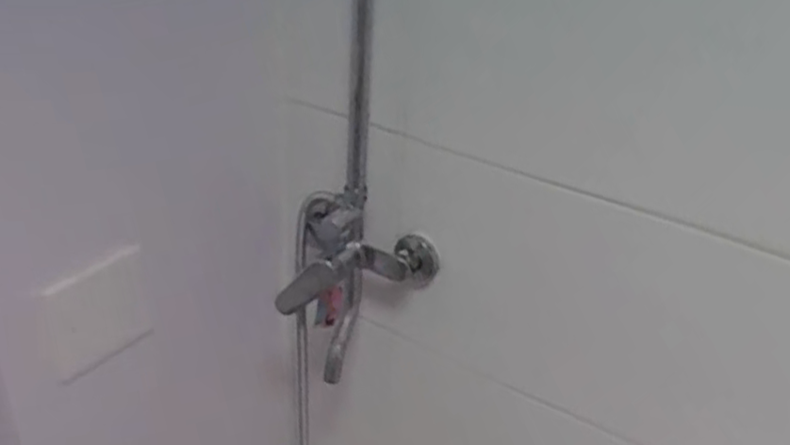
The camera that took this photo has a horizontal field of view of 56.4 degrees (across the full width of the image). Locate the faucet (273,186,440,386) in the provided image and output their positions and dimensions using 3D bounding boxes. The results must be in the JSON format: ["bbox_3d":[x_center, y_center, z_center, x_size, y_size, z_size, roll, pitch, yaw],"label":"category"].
[{"bbox_3d":[-0.046,0.082,1.001,0.197,0.236,0.110,7,30,4],"label":"faucet"}]

